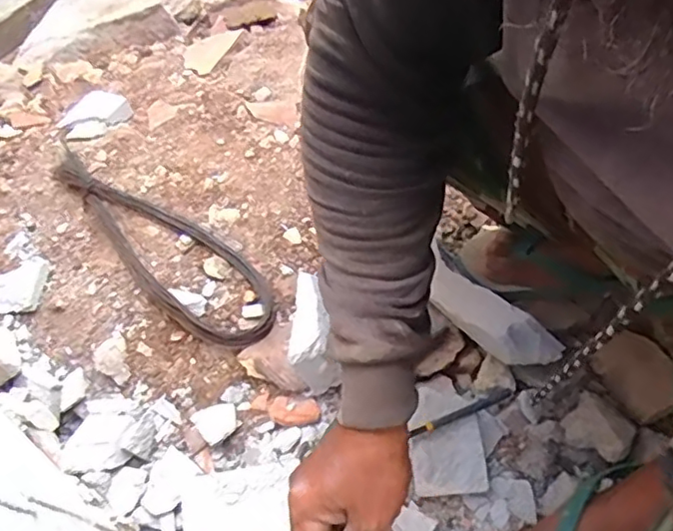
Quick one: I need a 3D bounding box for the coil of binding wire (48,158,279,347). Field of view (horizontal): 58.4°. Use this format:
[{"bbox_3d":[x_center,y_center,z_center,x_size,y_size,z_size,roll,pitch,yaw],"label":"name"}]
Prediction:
[{"bbox_3d":[-0.245,-0.029,0.803,0.414,0.018,0.116,33,67,20],"label":"coil of binding wire"}]

